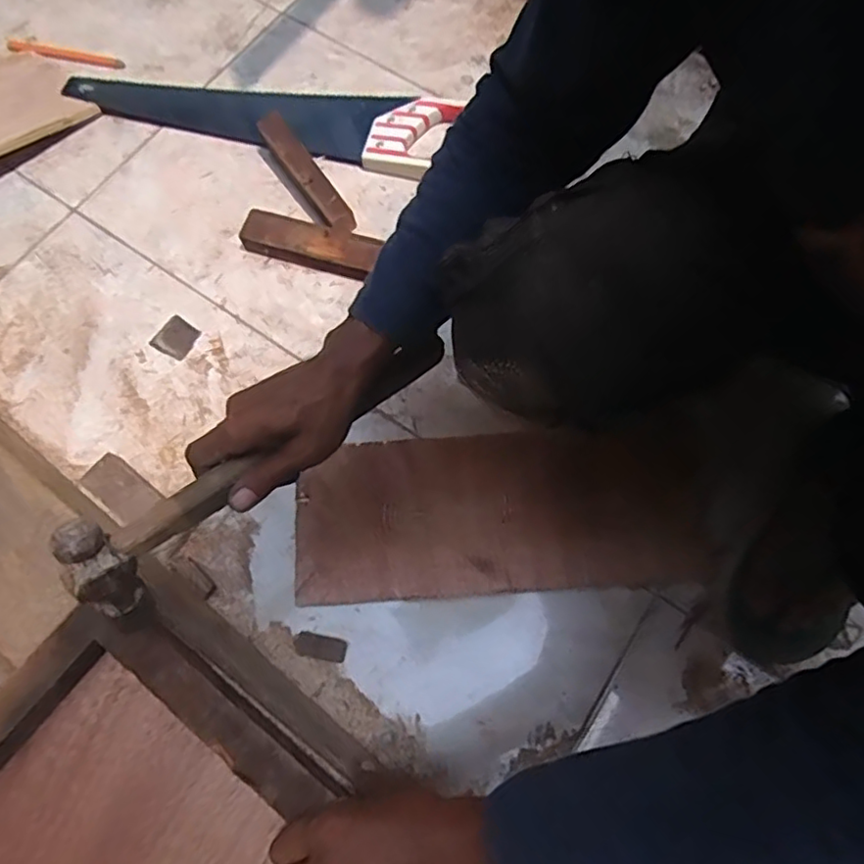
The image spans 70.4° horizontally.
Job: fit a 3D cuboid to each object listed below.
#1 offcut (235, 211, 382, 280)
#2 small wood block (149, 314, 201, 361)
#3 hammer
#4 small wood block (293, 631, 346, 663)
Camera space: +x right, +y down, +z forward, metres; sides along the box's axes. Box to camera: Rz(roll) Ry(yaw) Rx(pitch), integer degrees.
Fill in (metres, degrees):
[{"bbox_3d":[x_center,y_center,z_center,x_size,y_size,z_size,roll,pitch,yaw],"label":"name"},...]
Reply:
[{"bbox_3d":[-0.141,-0.214,0.706,0.152,0.034,0.044,16,72,6],"label":"offcut"},{"bbox_3d":[-0.286,-0.106,0.681,0.041,0.015,0.043,28,74,9],"label":"small wood block"},{"bbox_3d":[-0.103,0.012,0.439,0.036,0.064,0.311,45,57,14],"label":"hammer"},{"bbox_3d":[-0.106,0.203,0.578,0.048,0.010,0.020,9,72,3],"label":"small wood block"}]

